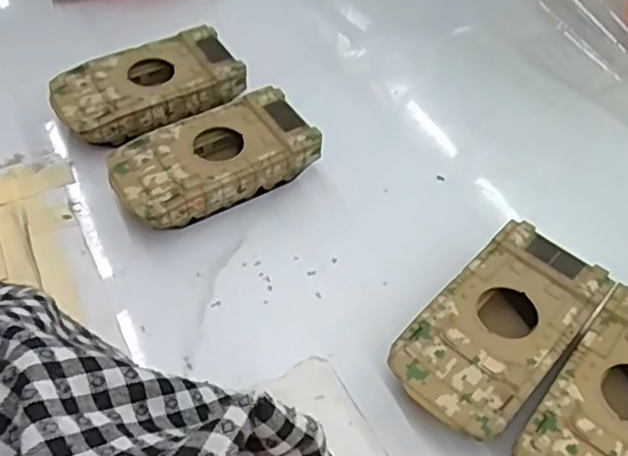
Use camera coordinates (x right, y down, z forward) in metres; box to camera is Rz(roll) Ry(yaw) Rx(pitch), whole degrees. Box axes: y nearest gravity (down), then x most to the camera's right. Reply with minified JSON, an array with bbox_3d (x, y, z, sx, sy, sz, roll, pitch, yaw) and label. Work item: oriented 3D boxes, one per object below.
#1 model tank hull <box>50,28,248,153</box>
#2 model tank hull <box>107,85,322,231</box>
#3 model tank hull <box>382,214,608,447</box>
[{"bbox_3d":[-0.087,-0.072,0.351,0.096,0.027,0.052,-22,54,-19],"label":"model tank hull"},{"bbox_3d":[-0.049,-0.031,0.321,0.095,0.028,0.047,-25,55,-21],"label":"model tank hull"},{"bbox_3d":[0.074,0.043,0.266,0.050,0.025,0.093,36,58,25],"label":"model tank hull"}]

